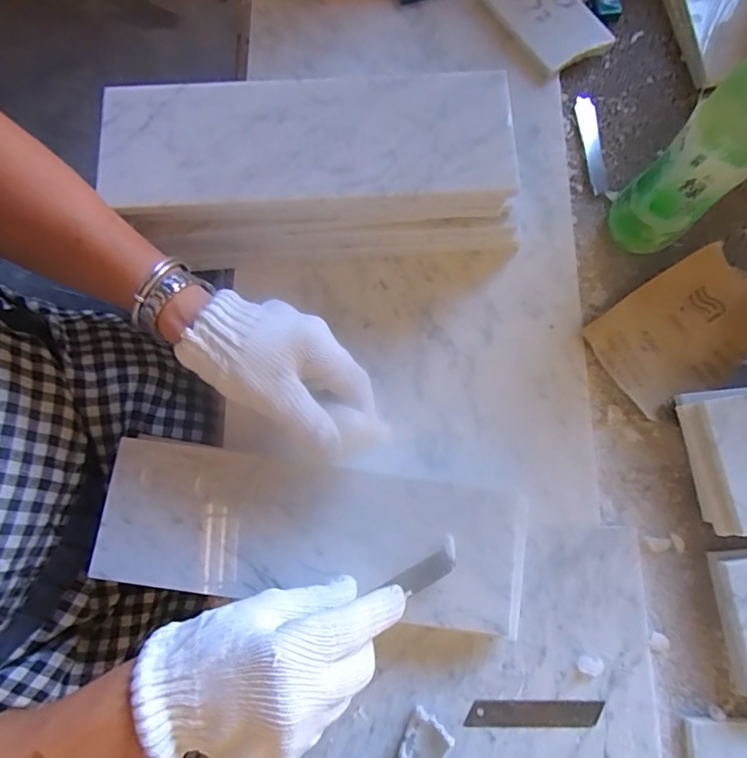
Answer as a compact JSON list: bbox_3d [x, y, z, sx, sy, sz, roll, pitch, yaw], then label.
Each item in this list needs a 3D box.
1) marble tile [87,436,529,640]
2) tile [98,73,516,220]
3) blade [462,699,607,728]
[{"bbox_3d":[-0.045,0.112,0.359,0.304,0.013,0.101,7,78,2],"label":"marble tile"},{"bbox_3d":[-0.050,-0.176,0.371,0.297,0.026,0.106,-3,78,0],"label":"tile"},{"bbox_3d":[0.117,0.244,0.358,0.097,0.004,0.018,1,78,0],"label":"blade"}]

